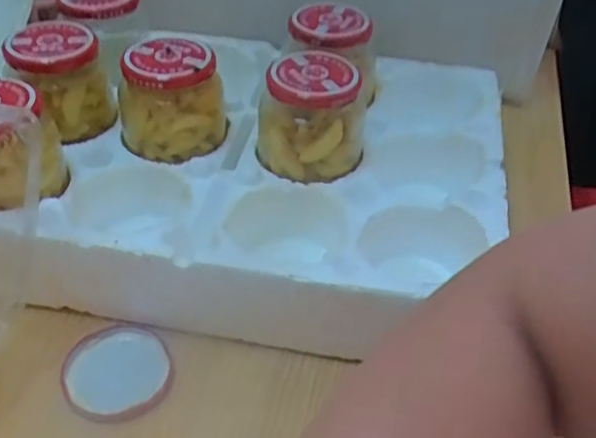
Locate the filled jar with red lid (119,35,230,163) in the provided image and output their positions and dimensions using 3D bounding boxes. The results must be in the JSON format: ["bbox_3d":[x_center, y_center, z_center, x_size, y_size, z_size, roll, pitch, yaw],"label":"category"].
[{"bbox_3d":[-0.098,-0.096,0.533,0.083,0.072,0.067,-2,38,-9],"label":"filled jar with red lid"}]

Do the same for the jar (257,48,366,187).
[{"bbox_3d":[0.010,-0.079,0.520,0.078,0.072,0.075,3,37,-3],"label":"jar"}]

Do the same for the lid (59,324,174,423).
[{"bbox_3d":[-0.122,0.100,0.453,0.070,0.006,0.073,3,37,-3],"label":"lid"}]

